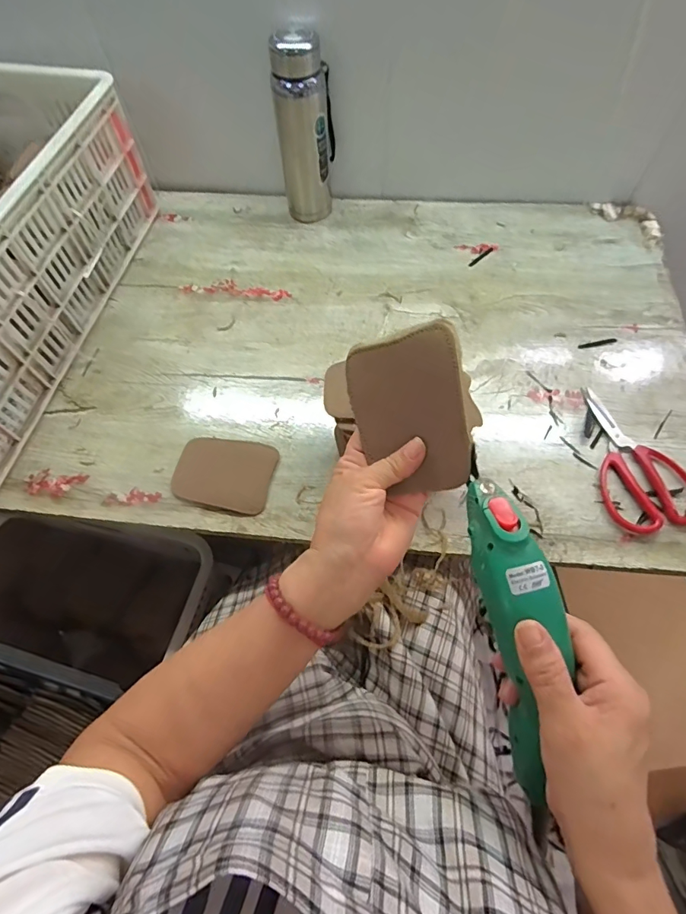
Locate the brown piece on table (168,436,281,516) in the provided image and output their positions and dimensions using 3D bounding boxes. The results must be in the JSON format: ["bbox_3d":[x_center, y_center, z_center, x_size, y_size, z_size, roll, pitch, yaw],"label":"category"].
[{"bbox_3d":[-0.141,0.019,0.522,0.115,0.014,0.083,9,64,7],"label":"brown piece on table"}]

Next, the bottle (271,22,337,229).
[{"bbox_3d":[-0.054,-0.472,0.652,0.076,0.228,0.060,3,63,4],"label":"bottle"}]

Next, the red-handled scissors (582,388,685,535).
[{"bbox_3d":[0.340,-0.004,0.520,0.099,0.016,0.186,-2,63,1],"label":"red-handled scissors"}]

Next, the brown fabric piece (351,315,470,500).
[{"bbox_3d":[0.048,-0.031,0.325,0.084,0.004,0.114,-7,96,31],"label":"brown fabric piece"}]

